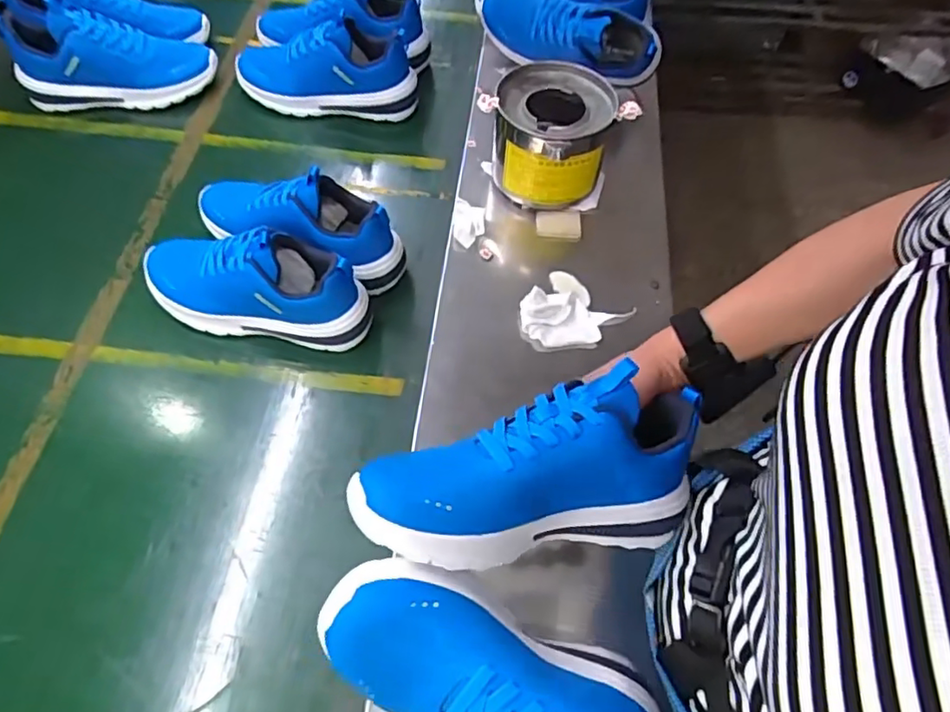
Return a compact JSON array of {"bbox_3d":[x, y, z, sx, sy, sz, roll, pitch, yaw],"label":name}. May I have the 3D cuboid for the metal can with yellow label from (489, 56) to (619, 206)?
[{"bbox_3d":[0.092,-0.270,0.737,0.135,0.109,0.159,3,61,-1],"label":"metal can with yellow label"}]

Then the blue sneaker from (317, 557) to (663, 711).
[{"bbox_3d":[0.026,0.208,0.368,0.251,0.089,0.095,30,62,-4],"label":"blue sneaker"}]

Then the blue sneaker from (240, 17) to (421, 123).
[{"bbox_3d":[-0.216,-0.413,0.858,0.262,0.130,0.094,9,61,2],"label":"blue sneaker"}]

